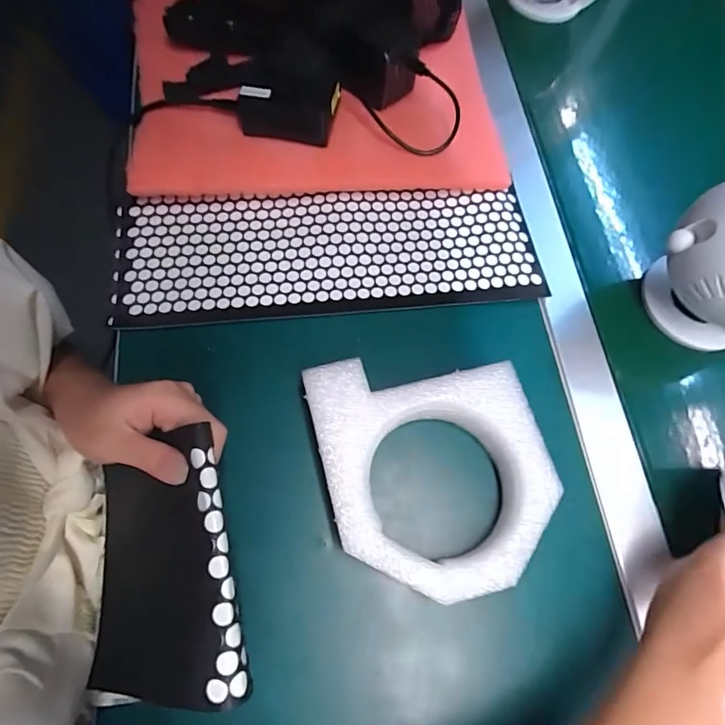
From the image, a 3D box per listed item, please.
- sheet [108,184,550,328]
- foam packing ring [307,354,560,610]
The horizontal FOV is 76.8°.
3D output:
[{"bbox_3d":[-0.030,-0.092,0.391,0.353,0.009,0.122,-2,69,-3],"label":"sheet"},{"bbox_3d":[0.048,0.071,0.317,0.144,0.038,0.159,-13,70,-7],"label":"foam packing ring"}]

